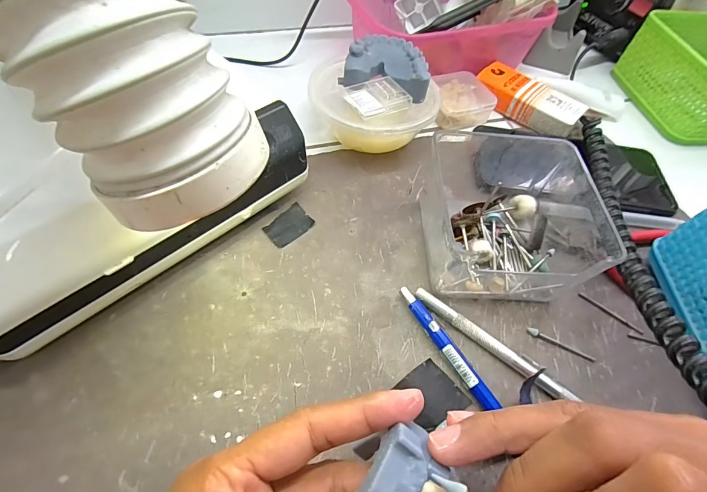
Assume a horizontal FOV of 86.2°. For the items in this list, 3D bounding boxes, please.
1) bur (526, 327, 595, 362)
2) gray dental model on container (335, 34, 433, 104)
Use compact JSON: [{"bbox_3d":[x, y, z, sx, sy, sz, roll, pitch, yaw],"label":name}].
[{"bbox_3d":[0.128,0.060,0.233,0.042,0.004,0.005,22,58,10],"label":"bur"},{"bbox_3d":[0.029,-0.143,0.298,0.065,0.021,0.052,17,56,5],"label":"gray dental model on container"}]

